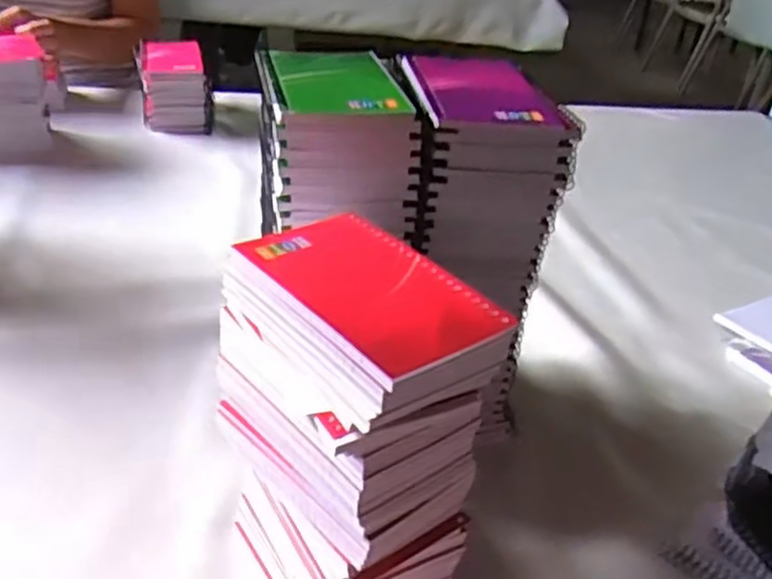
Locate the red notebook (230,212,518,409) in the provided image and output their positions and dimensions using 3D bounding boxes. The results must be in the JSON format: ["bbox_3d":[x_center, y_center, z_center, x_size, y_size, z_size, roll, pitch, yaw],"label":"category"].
[{"bbox_3d":[-0.009,0.002,0.365,0.080,0.017,0.128,-21,42,-35],"label":"red notebook"}]

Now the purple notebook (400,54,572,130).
[{"bbox_3d":[0.062,-0.138,0.508,0.090,0.013,0.125,-1,34,-11],"label":"purple notebook"}]

